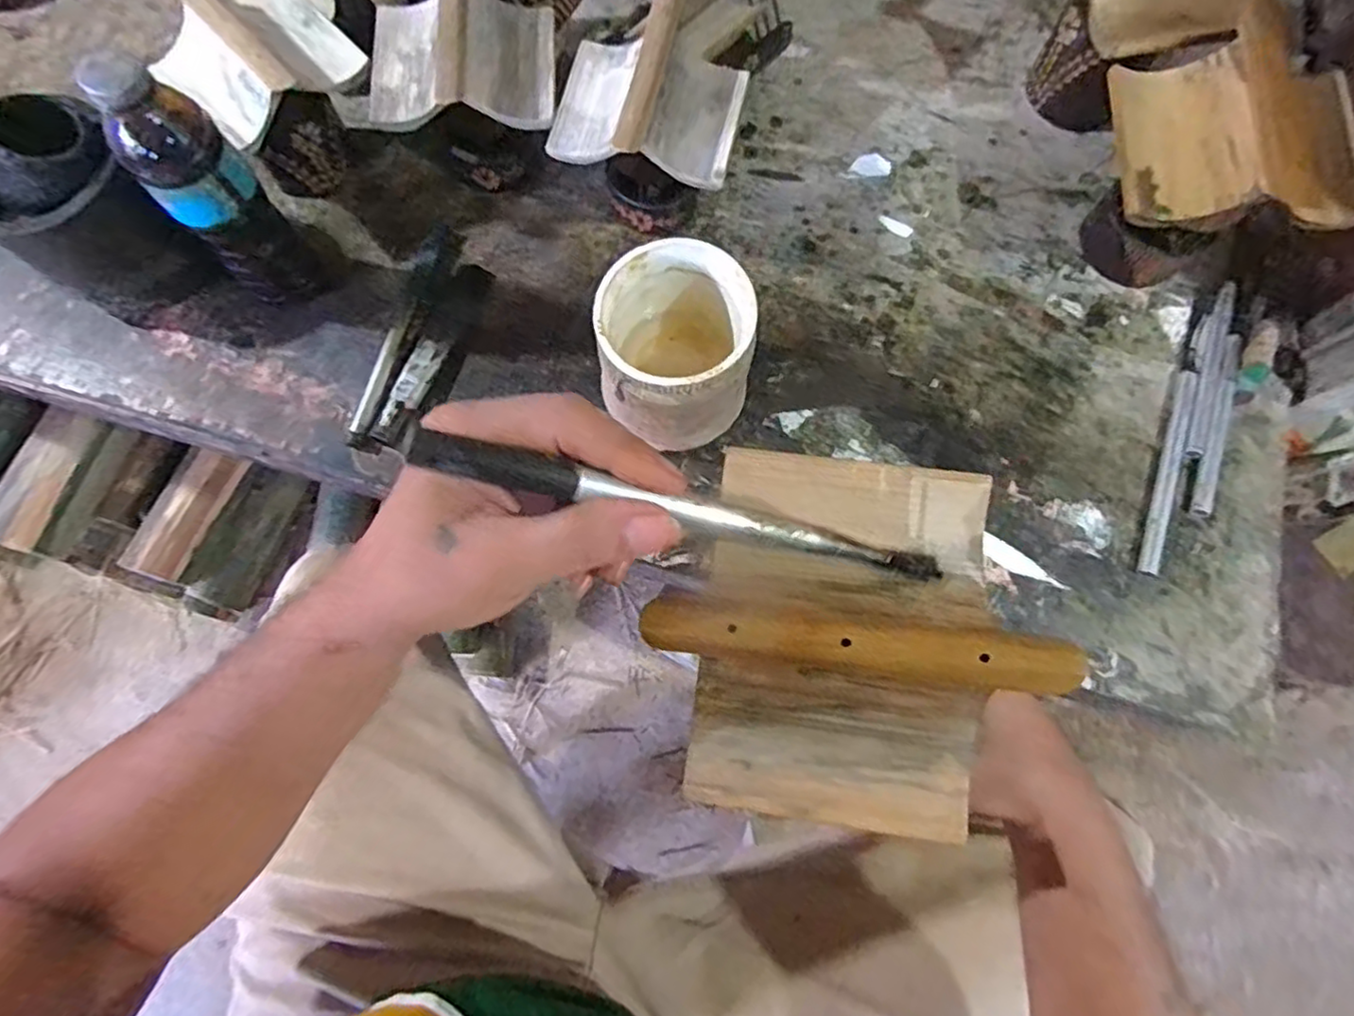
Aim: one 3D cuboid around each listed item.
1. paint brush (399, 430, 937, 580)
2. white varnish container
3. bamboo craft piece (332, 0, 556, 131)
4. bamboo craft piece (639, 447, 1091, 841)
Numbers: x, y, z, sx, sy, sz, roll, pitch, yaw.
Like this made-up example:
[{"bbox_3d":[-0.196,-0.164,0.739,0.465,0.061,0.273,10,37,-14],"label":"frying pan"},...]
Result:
[{"bbox_3d":[0.011,0.004,0.248,0.202,0.010,0.008,13,72,-18],"label":"paint brush"},{"bbox_3d":[-0.003,-0.102,0.452,0.091,0.113,0.092,1,73,-2],"label":"white varnish container"},{"bbox_3d":[-0.152,-0.317,0.462,0.136,0.043,0.124,8,73,1],"label":"bamboo craft piece"},{"bbox_3d":[0.065,0.050,0.273,0.141,0.062,0.144,8,73,1],"label":"bamboo craft piece"}]

